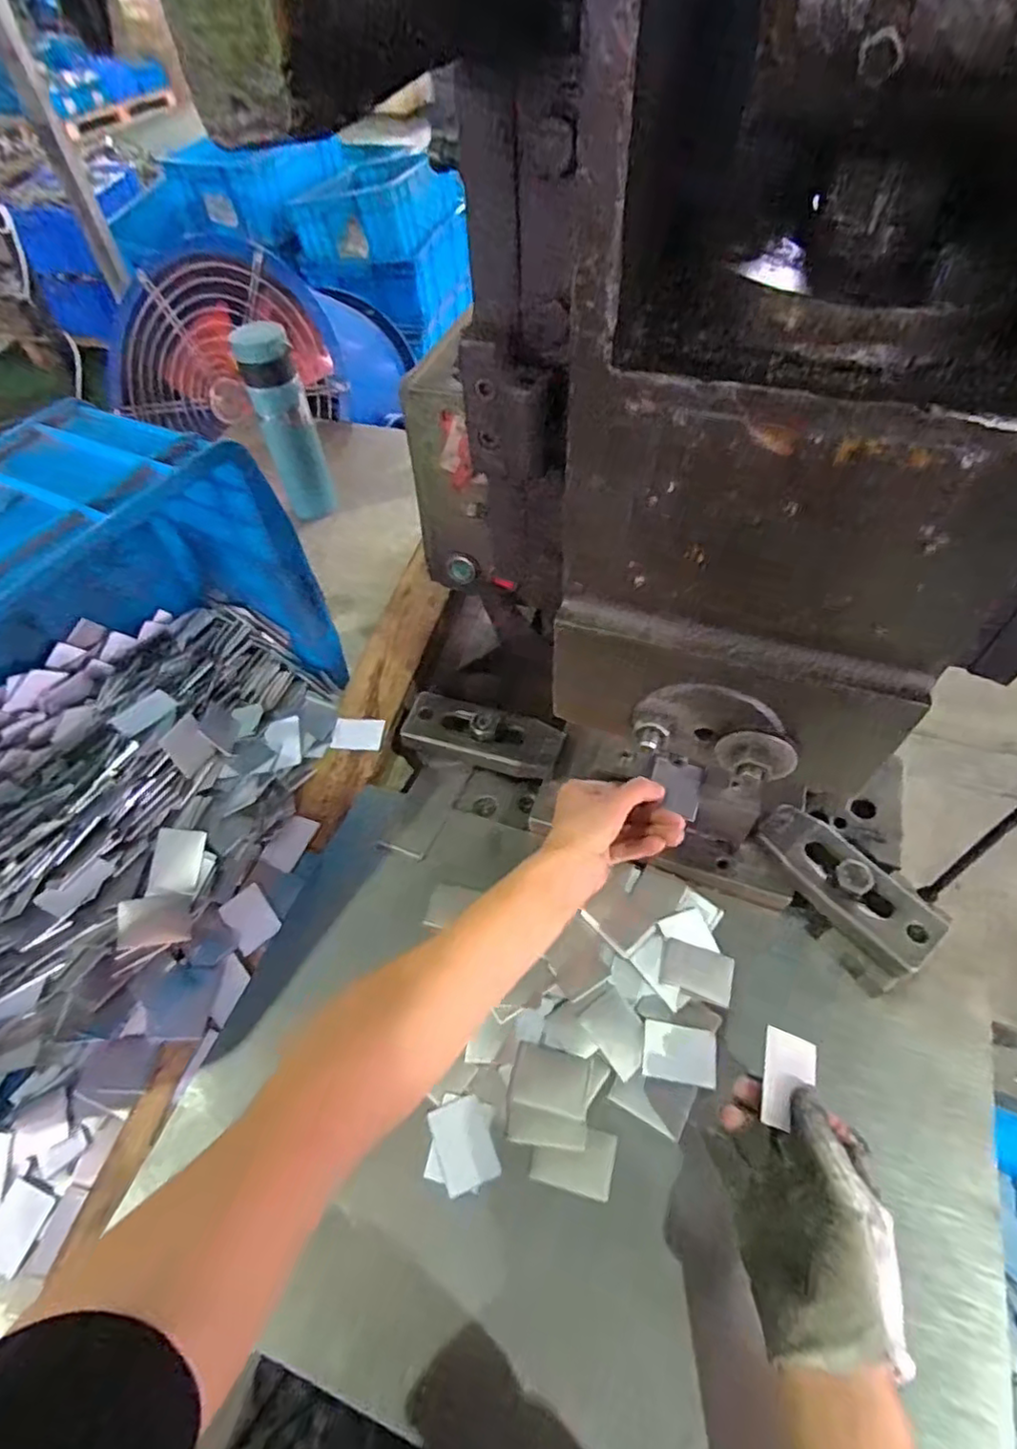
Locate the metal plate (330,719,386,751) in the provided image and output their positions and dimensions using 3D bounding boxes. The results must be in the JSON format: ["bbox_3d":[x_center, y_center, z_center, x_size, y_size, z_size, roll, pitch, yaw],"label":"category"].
[{"bbox_3d":[-0.142,0.009,0.610,0.045,0.006,0.034,5,61,-5],"label":"metal plate"}]

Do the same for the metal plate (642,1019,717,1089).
[{"bbox_3d":[0.114,0.219,0.428,0.047,0.004,0.035,9,51,4],"label":"metal plate"}]

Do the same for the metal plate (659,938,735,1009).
[{"bbox_3d":[0.134,0.175,0.459,0.051,0.004,0.034,19,56,9],"label":"metal plate"}]

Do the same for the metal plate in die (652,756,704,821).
[{"bbox_3d":[0.122,0.046,0.468,0.036,0.004,0.040,17,62,8],"label":"metal plate in die"}]

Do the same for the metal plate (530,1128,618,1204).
[{"bbox_3d":[0.040,0.267,0.397,0.048,0.004,0.035,9,71,14],"label":"metal plate"}]

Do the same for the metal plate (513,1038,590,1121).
[{"bbox_3d":[0.028,0.232,0.421,0.048,0.004,0.036,10,55,10],"label":"metal plate"}]

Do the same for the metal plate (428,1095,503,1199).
[{"bbox_3d":[-0.028,0.264,0.405,0.035,0.004,0.047,-19,55,-10],"label":"metal plate"}]

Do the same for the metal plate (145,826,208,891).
[{"bbox_3d":[-0.261,0.107,0.508,0.037,0.004,0.051,1,62,-6],"label":"metal plate"}]

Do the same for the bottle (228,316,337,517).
[{"bbox_3d":[-0.268,-0.359,0.789,0.062,0.225,0.056,-19,55,-10],"label":"bottle"}]

